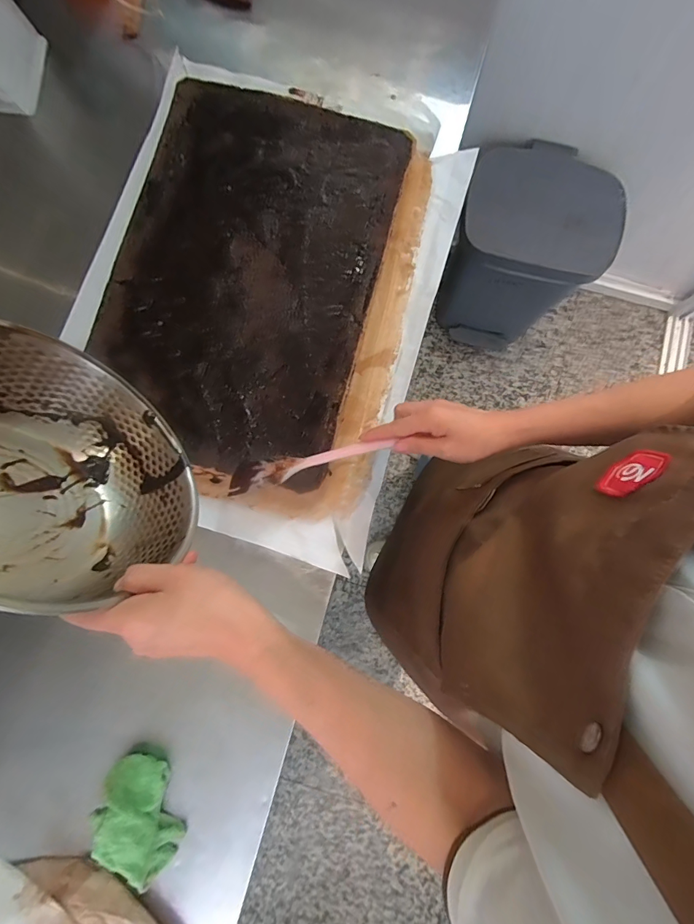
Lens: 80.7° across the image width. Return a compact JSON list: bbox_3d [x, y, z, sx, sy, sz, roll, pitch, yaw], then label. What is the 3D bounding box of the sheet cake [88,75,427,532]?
[{"bbox_3d":[-0.118,-0.245,0.580,0.393,0.059,0.582,12,80,3],"label":"sheet cake"}]

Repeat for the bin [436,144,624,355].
[{"bbox_3d":[0.493,-0.598,1.207,0.362,0.472,0.357,15,80,3],"label":"bin"}]

